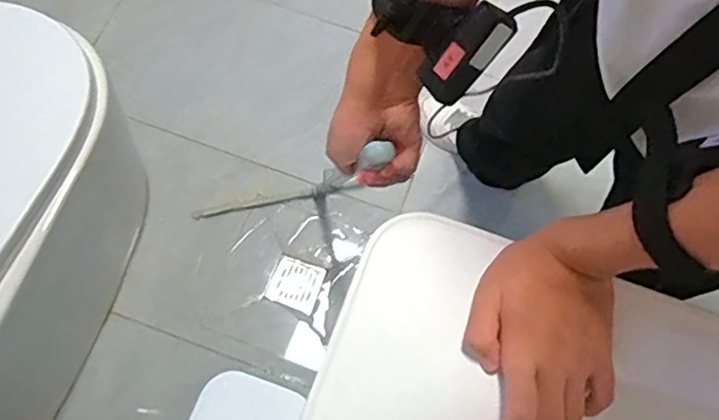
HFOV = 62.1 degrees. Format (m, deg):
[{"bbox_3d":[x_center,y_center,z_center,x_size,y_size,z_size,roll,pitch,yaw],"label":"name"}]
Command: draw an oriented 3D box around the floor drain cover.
[{"bbox_3d":[-0.134,0.155,1.256,0.105,0.013,0.103,20,68,9],"label":"floor drain cover"}]

